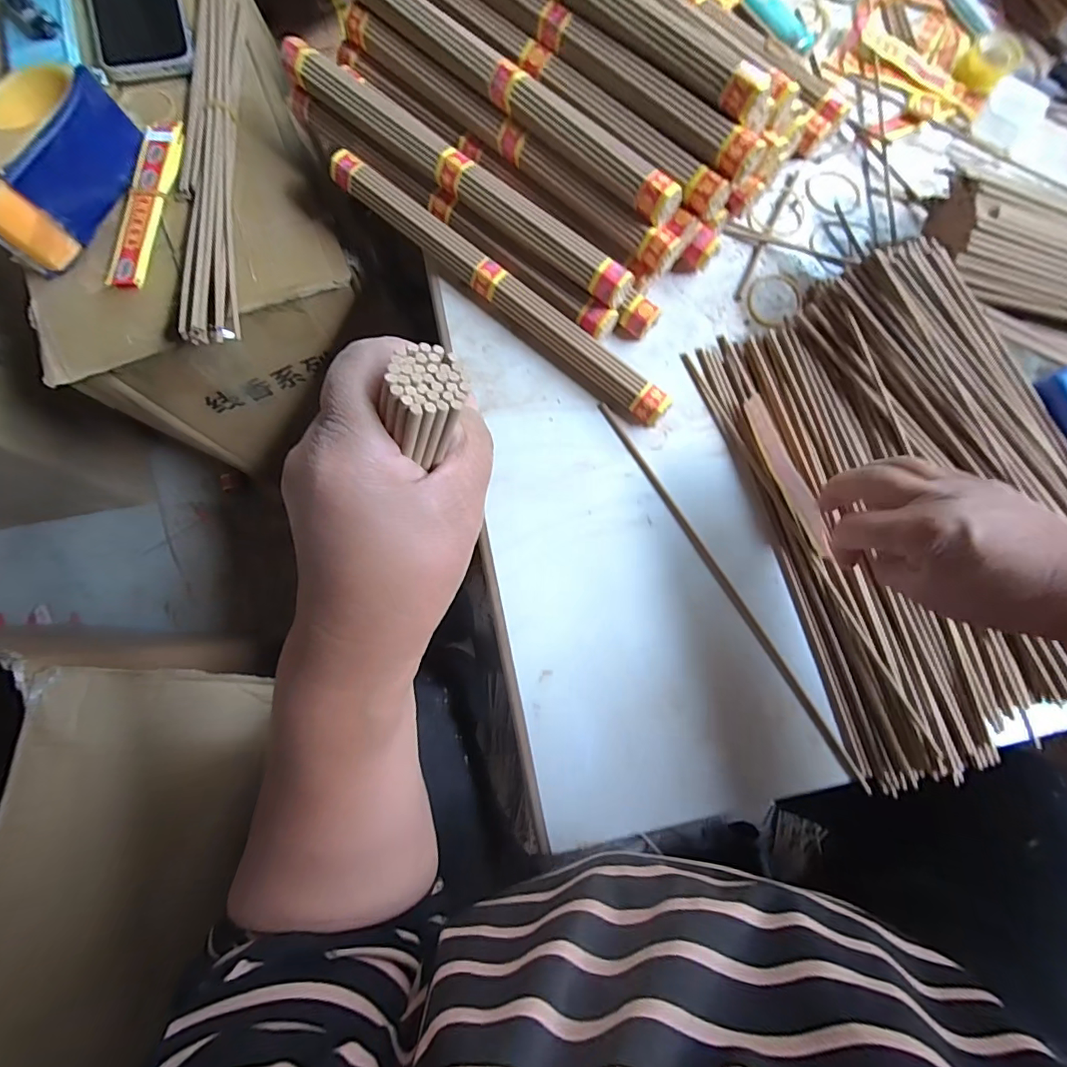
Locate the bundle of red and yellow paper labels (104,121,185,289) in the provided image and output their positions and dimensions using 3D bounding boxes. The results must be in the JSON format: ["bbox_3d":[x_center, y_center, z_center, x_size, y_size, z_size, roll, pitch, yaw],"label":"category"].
[{"bbox_3d":[-0.326,-0.281,0.409,0.029,0.011,0.163,4,80,-1],"label":"bundle of red and yellow paper labels"}]

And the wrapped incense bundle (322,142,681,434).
[{"bbox_3d":[-0.027,-0.187,0.372,0.312,0.025,0.027,39,81,5],"label":"wrapped incense bundle"}]

